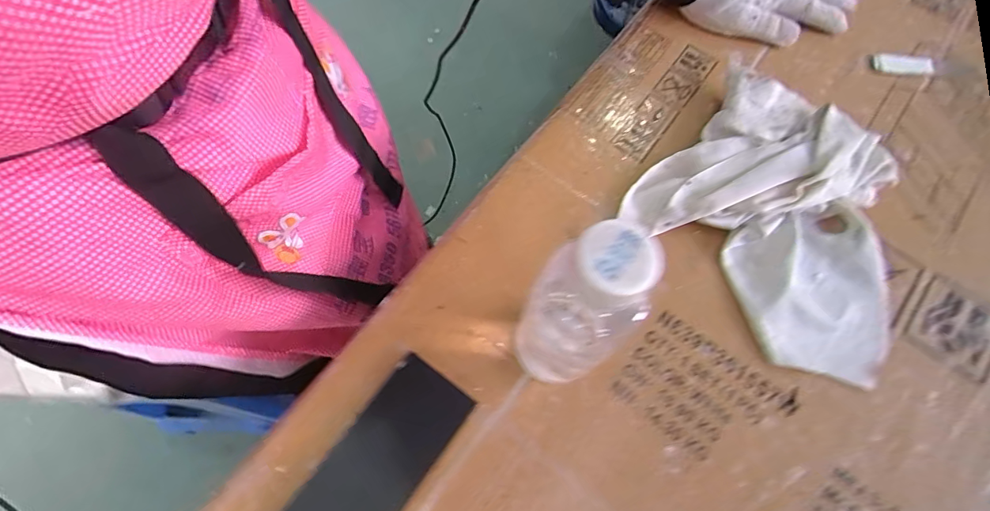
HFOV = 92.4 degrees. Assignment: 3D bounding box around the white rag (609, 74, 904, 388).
[{"bbox_3d":[0.226,-0.033,0.363,0.210,0.047,0.175,39,72,12],"label":"white rag"}]

